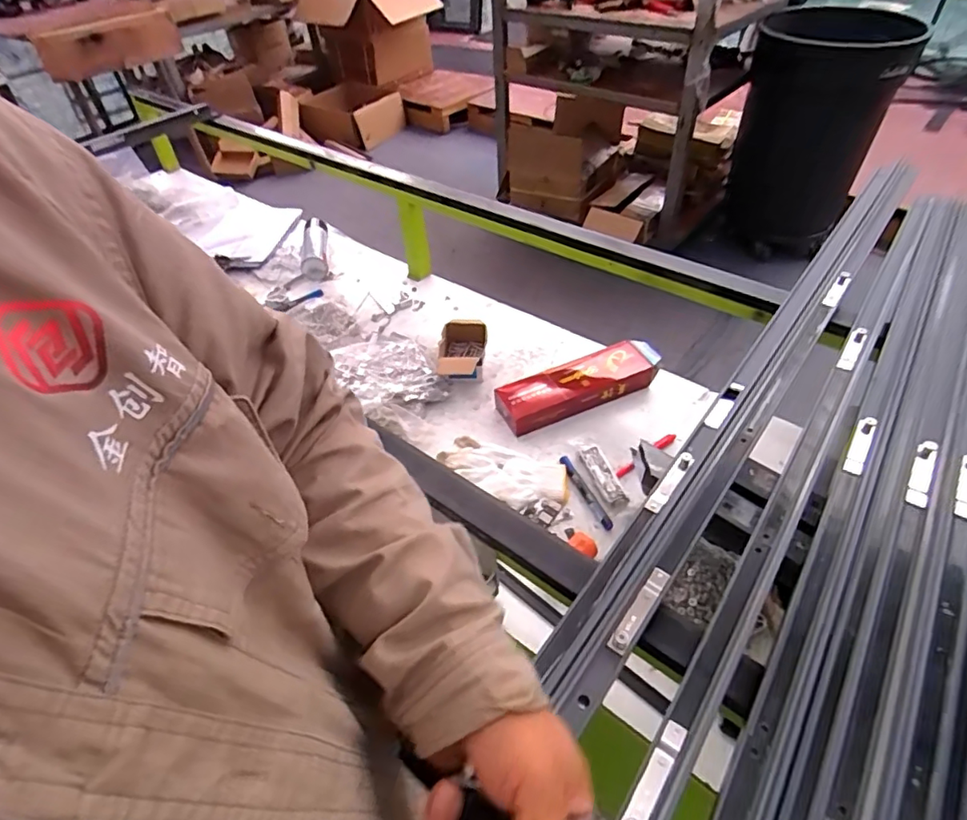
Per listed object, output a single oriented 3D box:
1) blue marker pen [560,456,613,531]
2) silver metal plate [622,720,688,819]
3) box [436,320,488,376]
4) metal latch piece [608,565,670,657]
[{"bbox_3d":[0.165,0.132,0.903,0.019,0.016,0.146,-20,48,-16],"label":"blue marker pen"},{"bbox_3d":[0.121,0.264,0.397,0.015,0.006,0.087,27,53,26],"label":"silver metal plate"},{"bbox_3d":[-0.042,-0.120,1.138,0.092,0.050,0.151,2,46,5],"label":"box"},{"bbox_3d":[0.135,0.172,0.482,0.015,0.007,0.085,29,54,28],"label":"metal latch piece"}]

